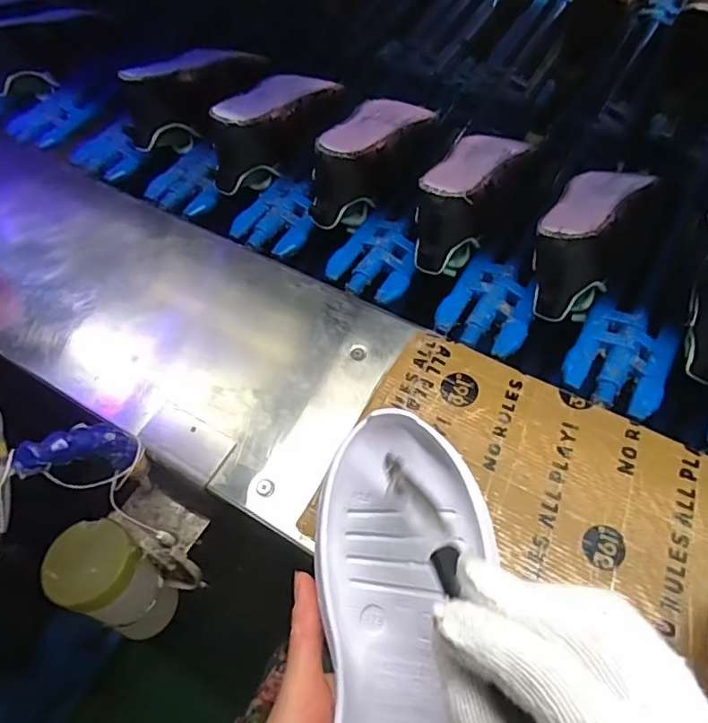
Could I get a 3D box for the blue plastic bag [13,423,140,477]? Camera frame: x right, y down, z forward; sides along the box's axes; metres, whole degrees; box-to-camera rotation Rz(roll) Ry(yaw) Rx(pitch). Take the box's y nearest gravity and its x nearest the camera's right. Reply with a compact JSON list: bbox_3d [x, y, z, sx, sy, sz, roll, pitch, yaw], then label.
[{"bbox_3d":[-0.209,0.071,0.435,0.022,0.108,0.037,29,93,20],"label":"blue plastic bag"}]

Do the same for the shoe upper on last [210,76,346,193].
[{"bbox_3d":[-0.096,-0.300,0.701,0.085,0.085,0.211,17,62,15],"label":"shoe upper on last"}]

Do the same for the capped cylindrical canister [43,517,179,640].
[{"bbox_3d":[-0.218,0.199,0.518,0.076,0.121,0.069,23,64,18],"label":"capped cylindrical canister"}]

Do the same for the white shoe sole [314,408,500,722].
[{"bbox_3d":[0.021,0.148,0.267,0.083,0.050,0.241,0,72,4],"label":"white shoe sole"}]

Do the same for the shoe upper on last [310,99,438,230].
[{"bbox_3d":[0.022,-0.244,0.662,0.082,0.103,0.220,20,63,16],"label":"shoe upper on last"}]

